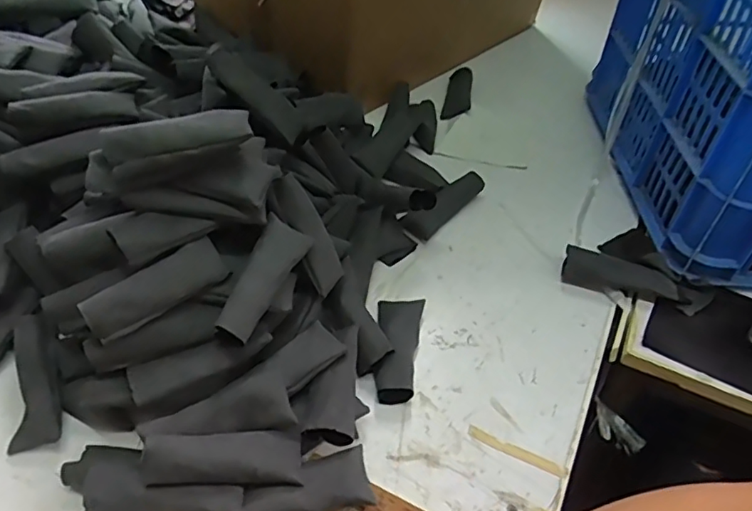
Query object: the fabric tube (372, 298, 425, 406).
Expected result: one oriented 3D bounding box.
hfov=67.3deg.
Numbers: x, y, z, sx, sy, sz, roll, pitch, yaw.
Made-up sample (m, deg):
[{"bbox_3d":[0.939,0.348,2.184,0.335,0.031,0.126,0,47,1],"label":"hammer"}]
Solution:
[{"bbox_3d":[0.018,0.077,0.491,0.038,0.023,0.105,5,46,5],"label":"fabric tube"}]

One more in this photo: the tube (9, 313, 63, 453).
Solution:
[{"bbox_3d":[-0.270,0.098,0.443,0.036,0.010,0.102,-11,75,-11],"label":"tube"}]

